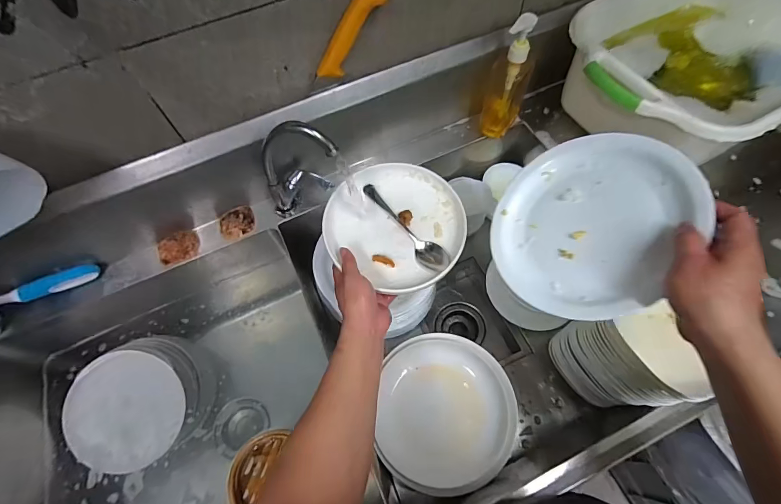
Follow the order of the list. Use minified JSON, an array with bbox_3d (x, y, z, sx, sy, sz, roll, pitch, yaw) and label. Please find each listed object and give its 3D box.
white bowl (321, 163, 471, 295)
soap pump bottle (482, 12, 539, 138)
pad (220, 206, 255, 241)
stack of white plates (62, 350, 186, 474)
[{"bbox_3d":[0.007,-0.044,0.605,0.214,0.058,0.215,-1,63,3],"label":"white bowl"},{"bbox_3d":[0.213,-0.310,0.673,0.065,0.222,0.063,20,66,13],"label":"soap pump bottle"},{"bbox_3d":[-0.283,-0.054,0.701,0.063,0.014,0.054,-25,64,-9],"label":"pad"},{"bbox_3d":[-0.487,0.295,0.705,0.224,0.043,0.190,15,66,8],"label":"stack of white plates"}]

